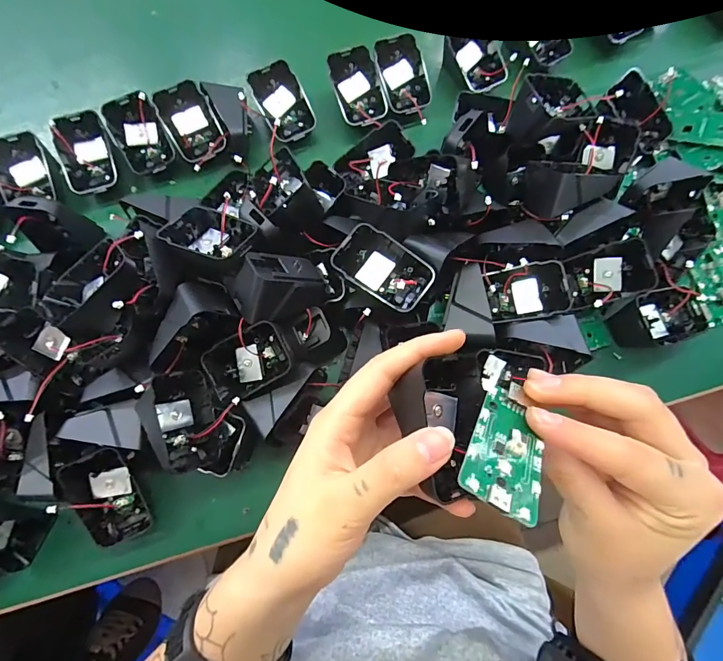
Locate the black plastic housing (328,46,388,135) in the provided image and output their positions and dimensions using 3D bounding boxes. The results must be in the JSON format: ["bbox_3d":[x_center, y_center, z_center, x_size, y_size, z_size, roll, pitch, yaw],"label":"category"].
[{"bbox_3d":[-0.003,-0.233,0.385,0.046,0.020,0.070,-19,103,-5],"label":"black plastic housing"}]

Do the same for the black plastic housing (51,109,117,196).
[{"bbox_3d":[-0.251,-0.163,0.369,0.044,0.023,0.069,-13,103,-15],"label":"black plastic housing"}]

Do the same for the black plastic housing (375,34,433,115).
[{"bbox_3d":[0.039,-0.247,0.395,0.045,0.025,0.069,-16,98,-4],"label":"black plastic housing"}]

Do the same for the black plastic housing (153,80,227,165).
[{"bbox_3d":[-0.160,-0.194,0.379,0.045,0.022,0.070,-32,98,-7],"label":"black plastic housing"}]

